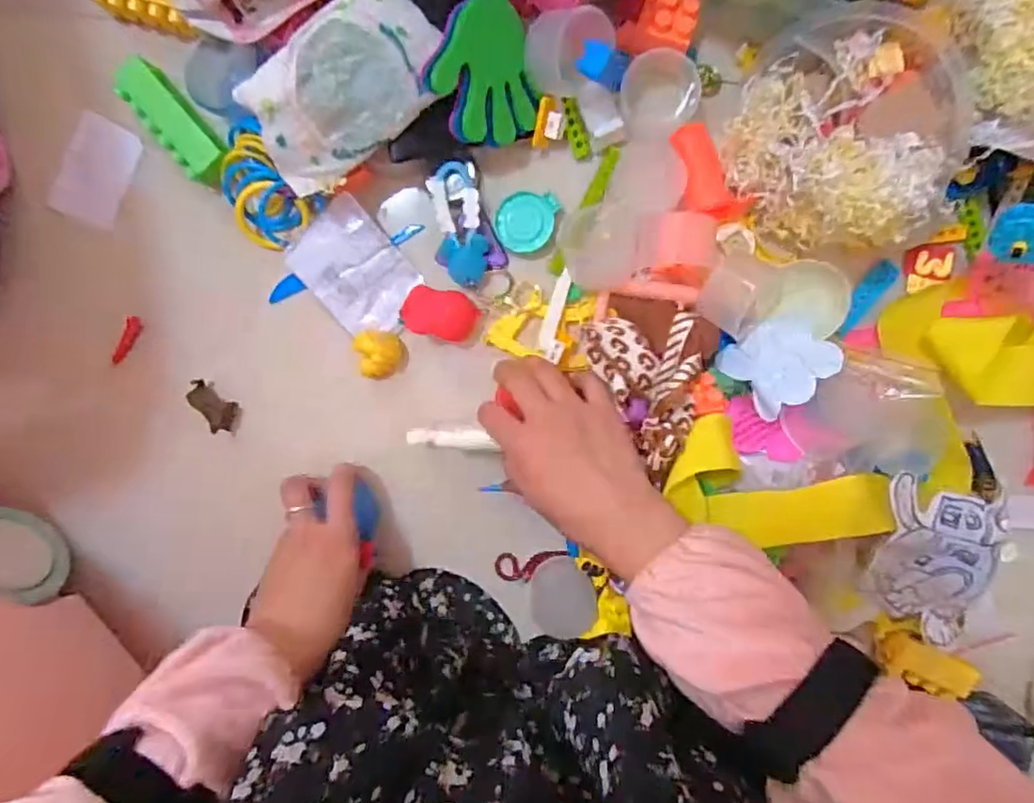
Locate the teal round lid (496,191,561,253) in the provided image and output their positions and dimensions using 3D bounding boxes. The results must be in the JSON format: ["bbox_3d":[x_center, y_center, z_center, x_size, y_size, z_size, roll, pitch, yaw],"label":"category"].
[{"bbox_3d":[0.007,-0.128,0.433,0.043,0.008,0.039,3,97,2],"label":"teal round lid"}]

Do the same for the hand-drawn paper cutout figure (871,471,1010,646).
[{"bbox_3d":[0.277,0.109,0.407,0.077,0.016,0.120,4,117,4],"label":"hand-drawn paper cutout figure"}]

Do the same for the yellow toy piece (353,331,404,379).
[{"bbox_3d":[-0.101,-0.035,0.446,0.030,0.024,0.035,-11,96,3],"label":"yellow toy piece"}]

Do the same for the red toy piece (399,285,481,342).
[{"bbox_3d":[-0.055,-0.063,0.437,0.052,0.019,0.034,11,97,1],"label":"red toy piece"}]

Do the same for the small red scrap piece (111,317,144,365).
[{"bbox_3d":[-0.300,-0.046,0.470,0.010,0.012,0.039,24,97,-1],"label":"small red scrap piece"}]

